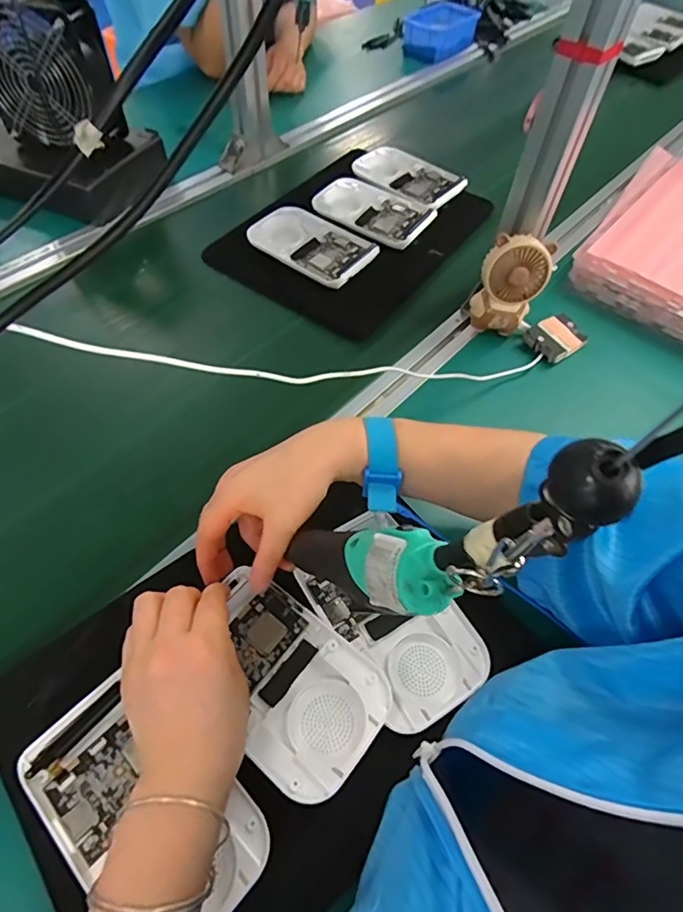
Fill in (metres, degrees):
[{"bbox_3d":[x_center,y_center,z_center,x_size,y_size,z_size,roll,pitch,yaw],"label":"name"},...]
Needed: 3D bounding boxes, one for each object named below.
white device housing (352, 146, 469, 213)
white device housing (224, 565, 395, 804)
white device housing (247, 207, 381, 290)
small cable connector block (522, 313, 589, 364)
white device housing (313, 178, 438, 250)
[{"bbox_3d":[0.100,-0.409,0.740,0.165,0.014,0.094,35,62,17],"label":"white device housing"},{"bbox_3d":[-0.044,0.153,0.361,0.148,0.023,0.093,36,62,18],"label":"white device housing"},{"bbox_3d":[-0.039,-0.266,0.646,0.157,0.018,0.100,30,60,14],"label":"white device housing"},{"bbox_3d":[0.248,-0.138,0.582,0.067,0.012,0.052,-33,65,-22],"label":"small cable connector block"},{"bbox_3d":[0.043,-0.336,0.693,0.162,0.012,0.105,33,61,16],"label":"white device housing"}]

